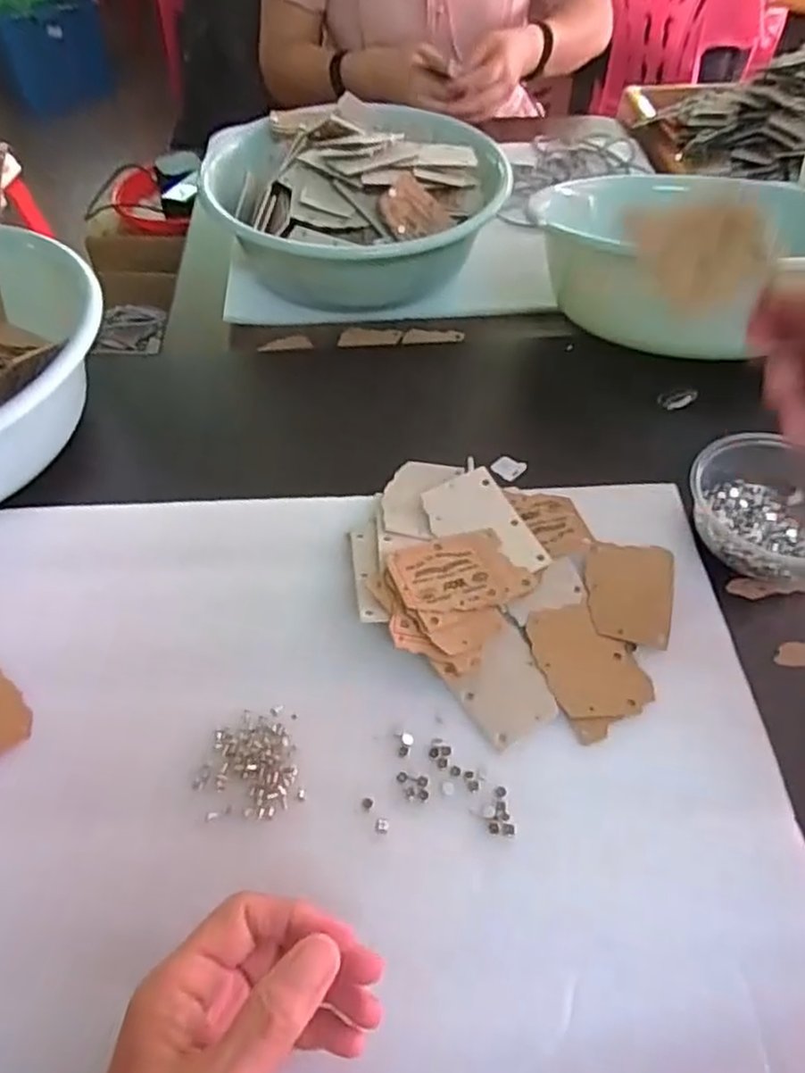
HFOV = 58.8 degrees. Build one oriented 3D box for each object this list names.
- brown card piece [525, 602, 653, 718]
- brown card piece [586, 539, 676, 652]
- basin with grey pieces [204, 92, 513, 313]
[{"bbox_3d":[0.110,0.072,0.421,0.054,0.006,0.073,-12,53,-9],"label":"brown card piece"},{"bbox_3d":[0.143,0.034,0.451,0.053,0.005,0.074,12,53,10],"label":"brown card piece"},{"bbox_3d":[-0.054,-0.351,0.740,0.281,0.099,0.248,-20,54,-15],"label":"basin with grey pieces"}]

